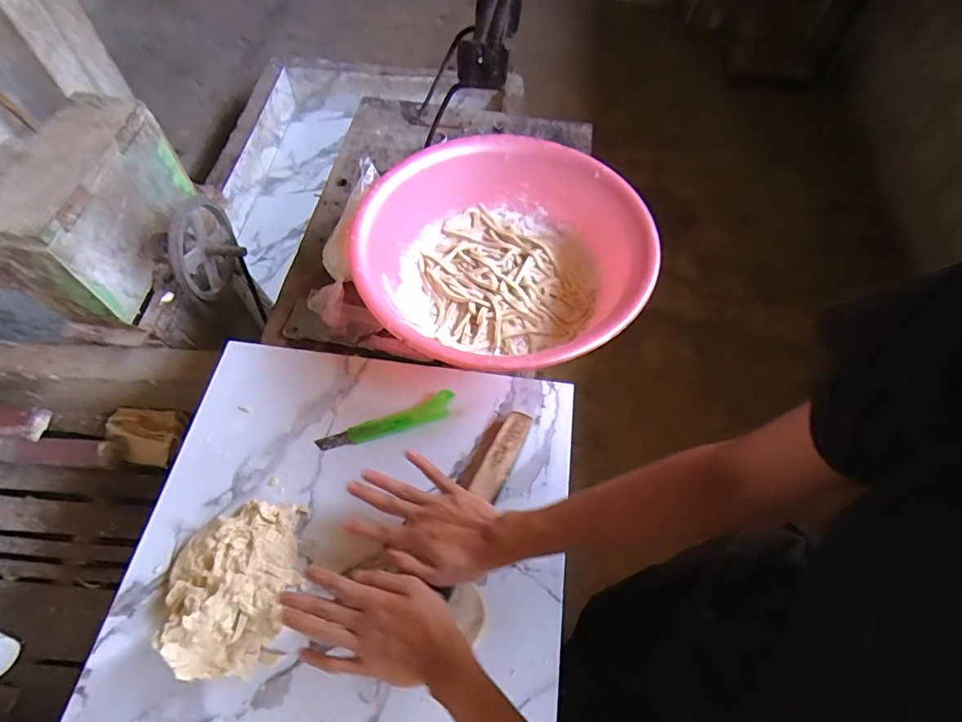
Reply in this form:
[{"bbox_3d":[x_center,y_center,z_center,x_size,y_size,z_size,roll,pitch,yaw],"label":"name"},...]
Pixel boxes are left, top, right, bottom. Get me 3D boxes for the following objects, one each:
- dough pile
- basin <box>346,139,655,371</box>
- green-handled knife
[{"bbox_3d":[-0.271,0.242,0.537,0.138,0.041,0.171,-10,59,-8],"label":"dough pile"},{"bbox_3d":[0.030,-0.155,0.746,0.396,0.117,0.421,1,58,-1],"label":"basin"},{"bbox_3d":[-0.122,0.084,0.650,0.182,0.016,0.036,-20,61,-14],"label":"green-handled knife"}]

